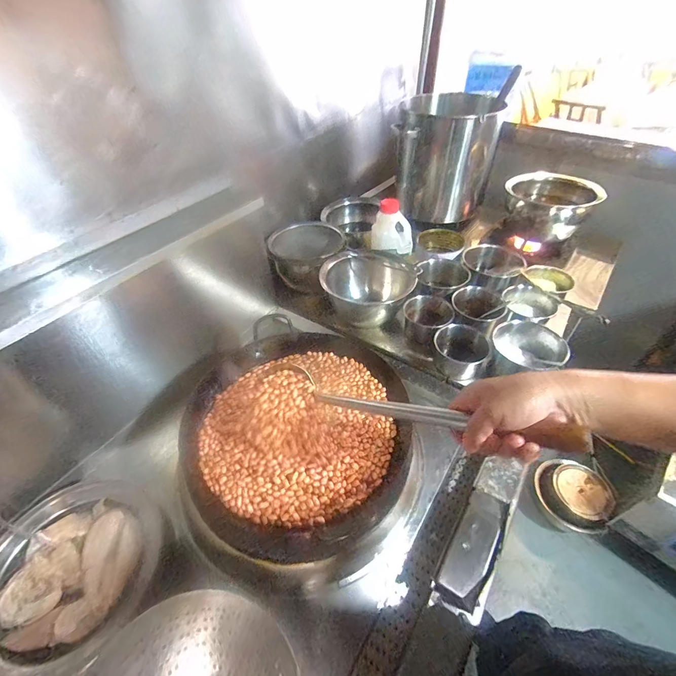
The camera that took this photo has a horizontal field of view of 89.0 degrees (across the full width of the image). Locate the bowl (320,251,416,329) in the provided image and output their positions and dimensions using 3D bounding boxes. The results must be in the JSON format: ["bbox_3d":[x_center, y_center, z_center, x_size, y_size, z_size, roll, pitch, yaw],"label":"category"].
[{"bbox_3d":[0.082,-0.155,1.025,0.251,0.128,0.251,-1,45,1],"label":"bowl"}]

